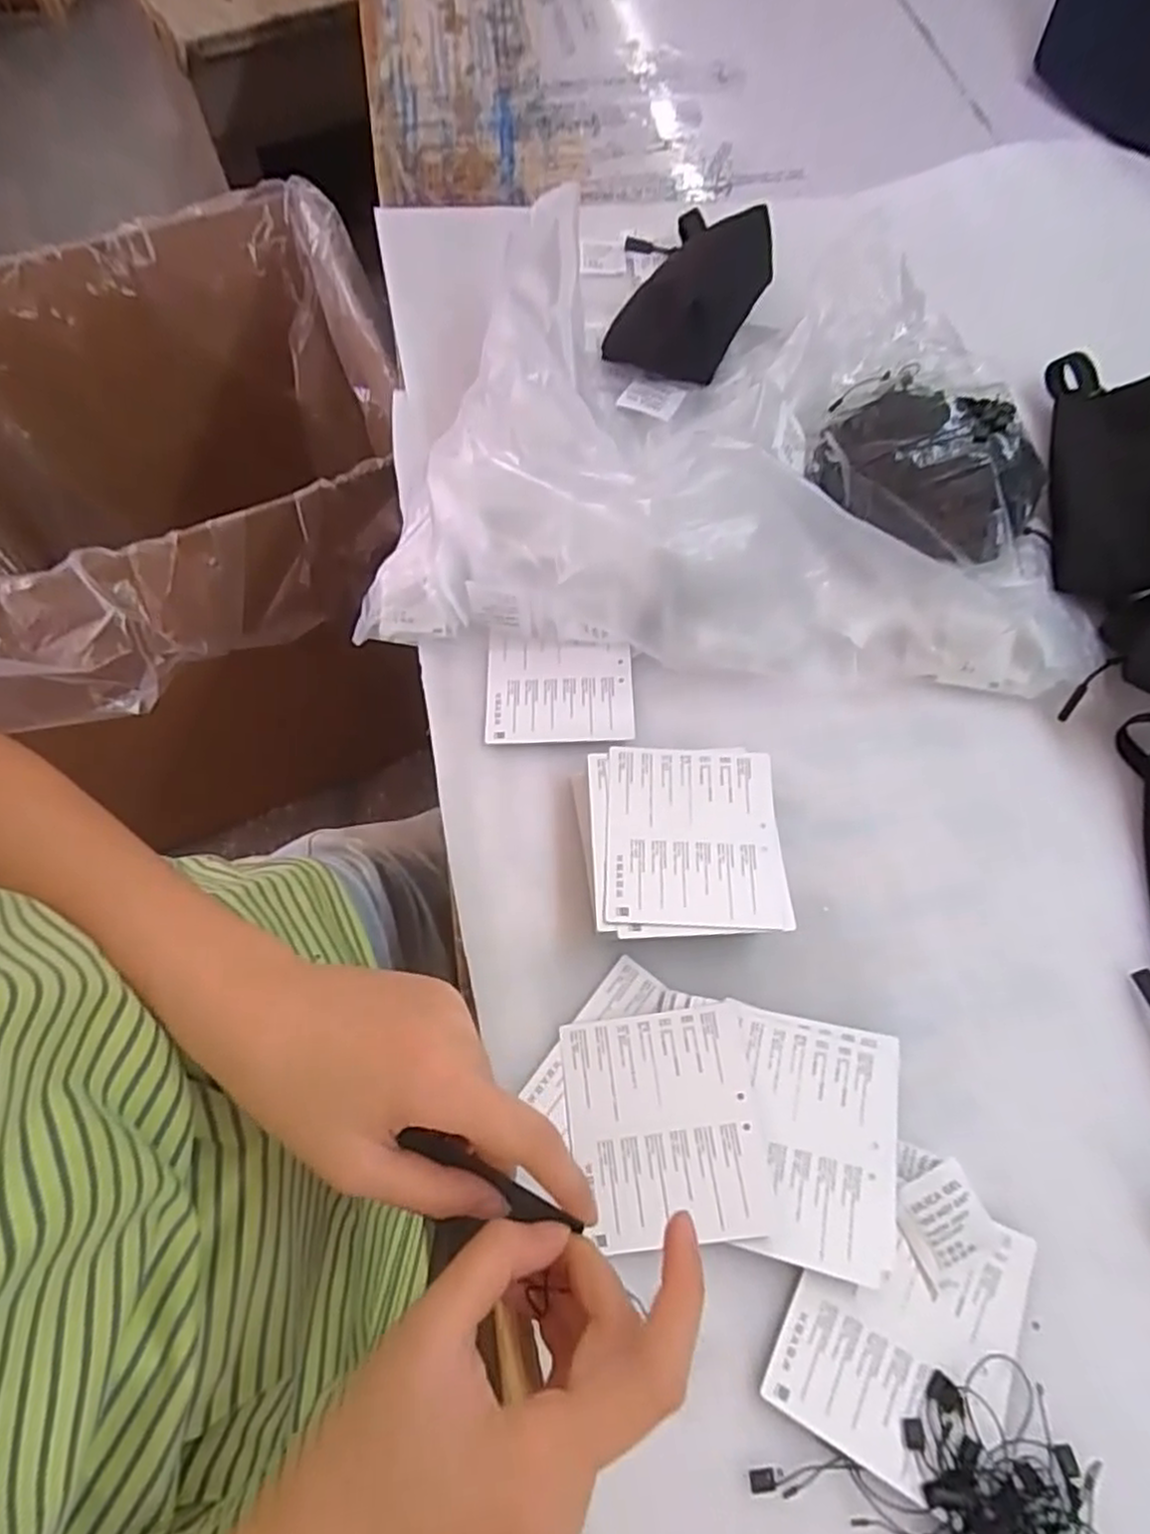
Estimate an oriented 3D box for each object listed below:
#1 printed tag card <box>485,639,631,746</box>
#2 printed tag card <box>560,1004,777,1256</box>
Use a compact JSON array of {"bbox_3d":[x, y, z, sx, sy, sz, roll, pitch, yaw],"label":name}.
[{"bbox_3d":[-0.009,-0.047,0.457,0.088,0.007,0.072,0,63,1],"label":"printed tag card"},{"bbox_3d":[0.042,0.169,0.353,0.088,0.004,0.098,-8,62,3],"label":"printed tag card"}]

